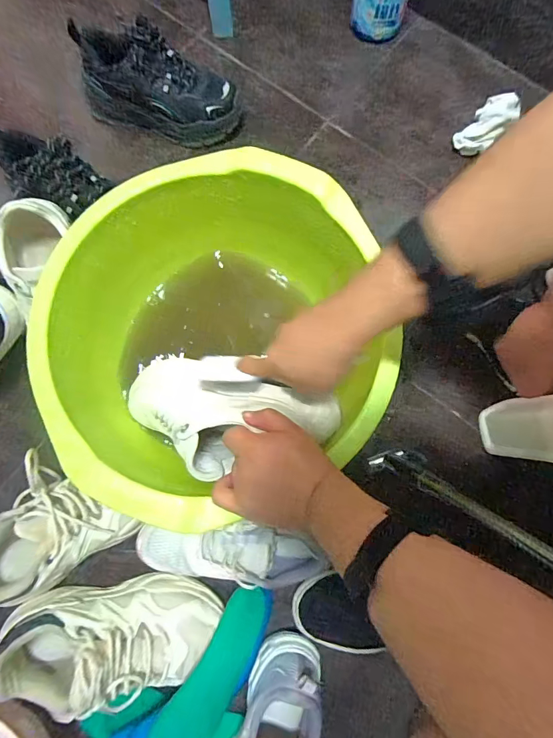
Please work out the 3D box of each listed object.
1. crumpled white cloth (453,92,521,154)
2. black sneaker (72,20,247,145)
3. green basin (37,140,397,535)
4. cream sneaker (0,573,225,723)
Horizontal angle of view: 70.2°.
[{"bbox_3d":[0.355,-0.412,0.667,0.060,0.067,0.088,43,79,8],"label":"crumpled white cloth"},{"bbox_3d":[-0.181,-0.450,0.624,0.242,0.116,0.090,14,77,2],"label":"black sneaker"},{"bbox_3d":[-0.070,-0.028,0.523,0.338,0.242,0.381,-18,78,-6],"label":"green basin"},{"bbox_3d":[-0.195,0.323,0.470,0.240,0.135,0.103,-6,77,-3],"label":"cream sneaker"}]

